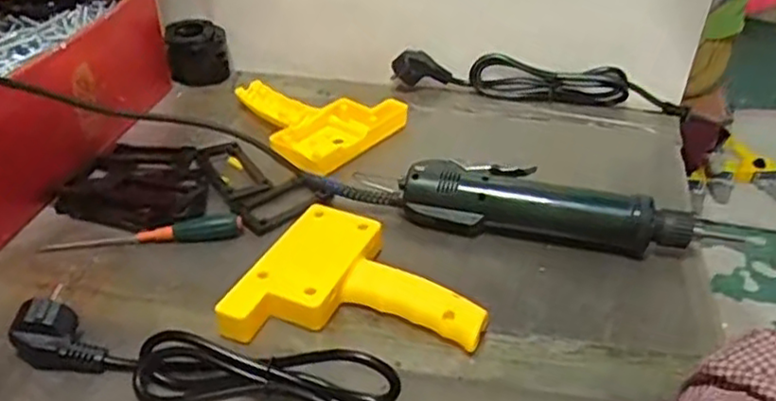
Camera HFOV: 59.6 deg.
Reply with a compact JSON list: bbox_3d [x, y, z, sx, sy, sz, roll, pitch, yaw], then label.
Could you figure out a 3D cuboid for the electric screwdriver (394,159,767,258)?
[{"bbox_3d":[0.126,0.005,0.523,0.228,0.039,0.047,8,37,8],"label":"electric screwdriver"}]

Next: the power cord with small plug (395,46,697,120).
[{"bbox_3d":[0.153,-0.123,0.707,0.295,0.056,0.032,9,37,9],"label":"power cord with small plug"}]

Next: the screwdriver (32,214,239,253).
[{"bbox_3d":[-0.182,0.023,0.507,0.143,0.014,0.020,-5,37,-10],"label":"screwdriver"}]

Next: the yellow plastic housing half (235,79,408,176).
[{"bbox_3d":[-0.085,-0.077,0.632,0.159,0.027,0.132,23,41,26],"label":"yellow plastic housing half"}]

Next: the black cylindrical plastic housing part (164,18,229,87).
[{"bbox_3d":[-0.206,-0.163,0.731,0.062,0.052,0.064,1,36,-1],"label":"black cylindrical plastic housing part"}]

